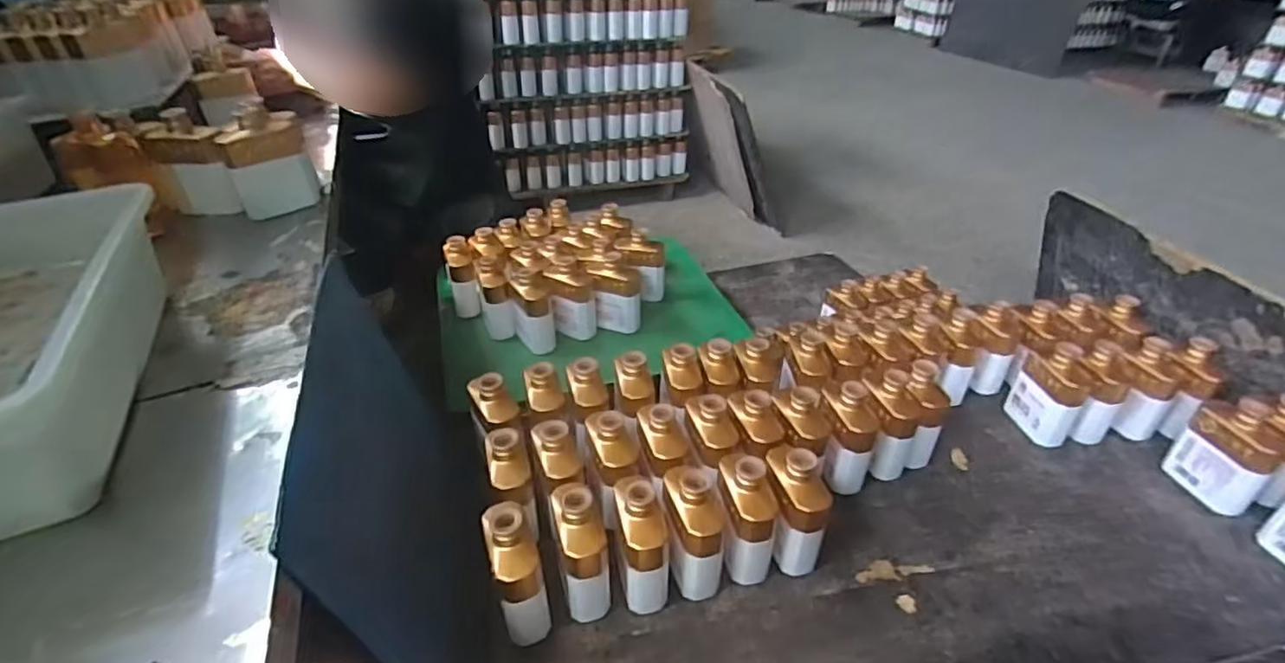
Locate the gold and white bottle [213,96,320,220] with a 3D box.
[{"bbox_3d":[-0.587,-0.266,0.977,0.113,0.148,0.054,-14,37,-22],"label":"gold and white bottle"}]

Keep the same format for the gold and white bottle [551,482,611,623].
[{"bbox_3d":[-0.079,0.271,0.786,0.060,0.157,0.108,-8,35,-13],"label":"gold and white bottle"}]

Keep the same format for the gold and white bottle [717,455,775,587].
[{"bbox_3d":[0.143,0.249,0.829,0.066,0.159,0.098,-4,35,-8],"label":"gold and white bottle"}]

